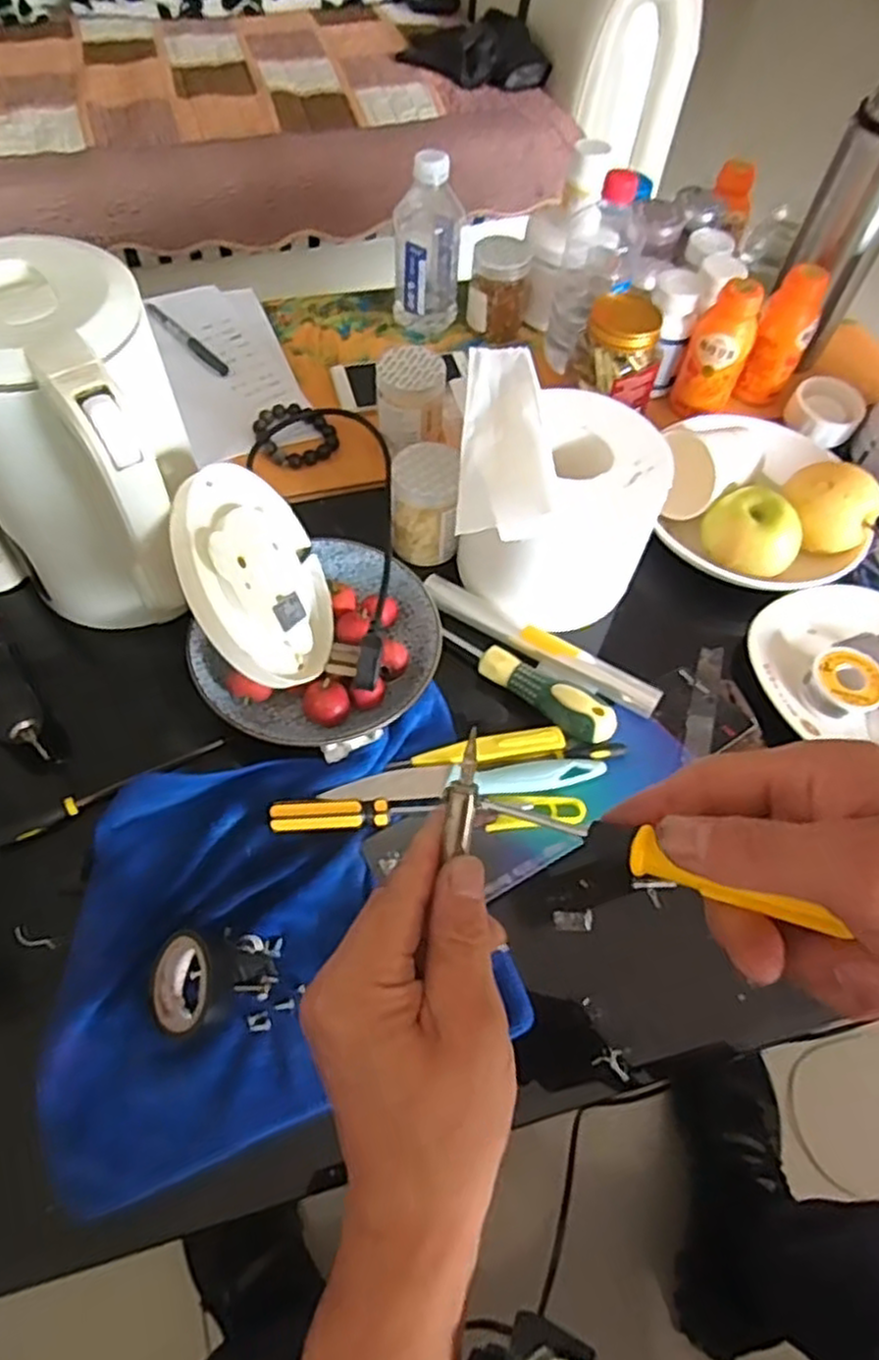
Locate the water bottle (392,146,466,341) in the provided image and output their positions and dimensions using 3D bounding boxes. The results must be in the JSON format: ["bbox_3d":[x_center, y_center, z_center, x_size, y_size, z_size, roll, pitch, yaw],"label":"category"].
[{"bbox_3d":[-0.011,-0.430,0.744,0.067,0.163,0.052,3,58,-3],"label":"water bottle"}]

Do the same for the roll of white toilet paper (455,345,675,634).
[{"bbox_3d":[0.089,-0.144,0.579,0.145,0.119,0.173,5,58,-1],"label":"roll of white toilet paper"}]

